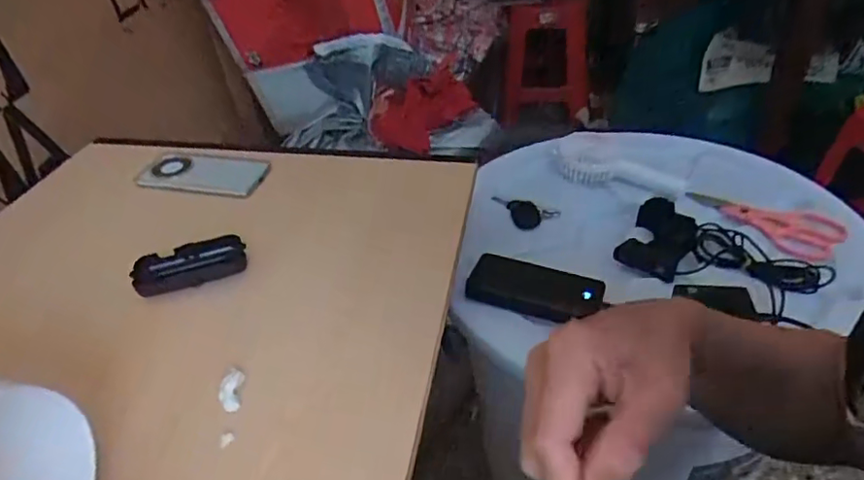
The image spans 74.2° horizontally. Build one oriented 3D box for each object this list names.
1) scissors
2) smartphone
[{"bbox_3d":[0.453,-0.034,0.776,0.083,0.014,0.188,-25,41,-22],"label":"scissors"},{"bbox_3d":[-0.303,-0.091,0.766,0.169,0.015,0.078,3,45,4],"label":"smartphone"}]

